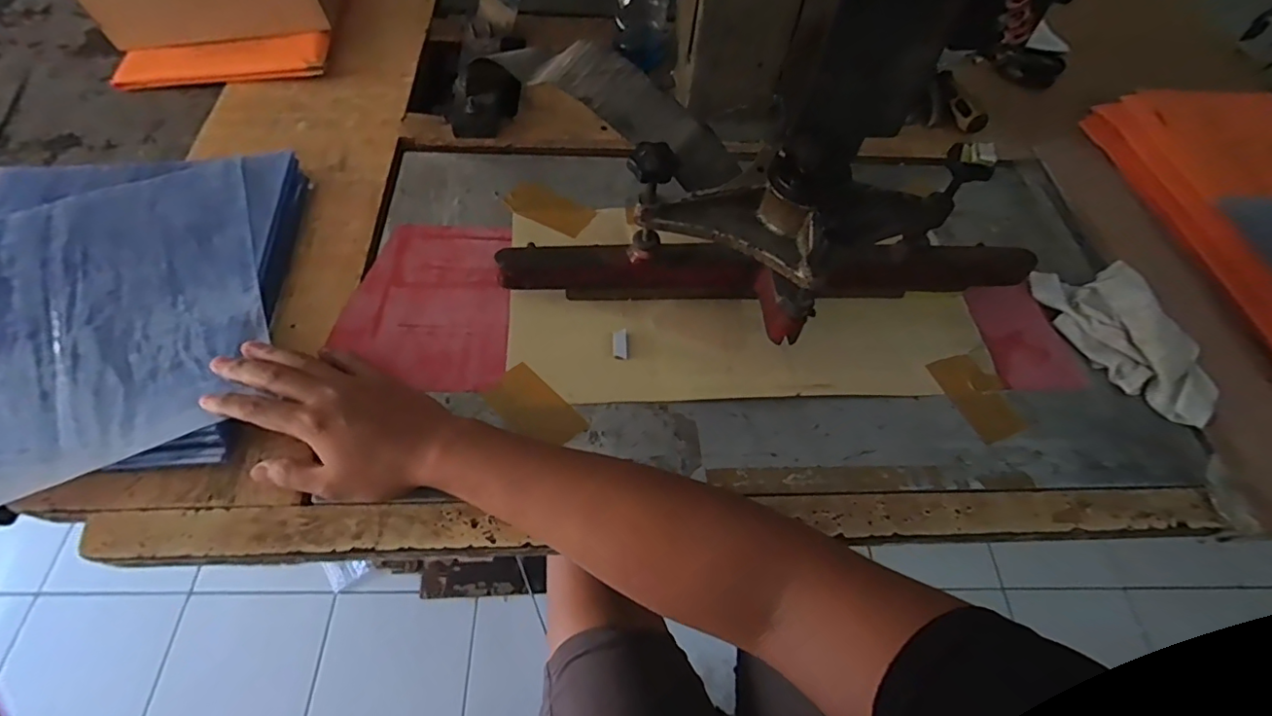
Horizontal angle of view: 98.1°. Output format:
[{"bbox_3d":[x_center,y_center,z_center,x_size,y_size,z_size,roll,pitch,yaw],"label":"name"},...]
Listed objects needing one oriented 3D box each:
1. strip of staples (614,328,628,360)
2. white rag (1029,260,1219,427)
[{"bbox_3d":[-0.014,-0.012,0.495,0.013,0.004,0.029,-2,59,-5],"label":"strip of staples"},{"bbox_3d":[0.469,-0.025,0.520,0.078,0.045,0.185,-24,64,-17],"label":"white rag"}]

